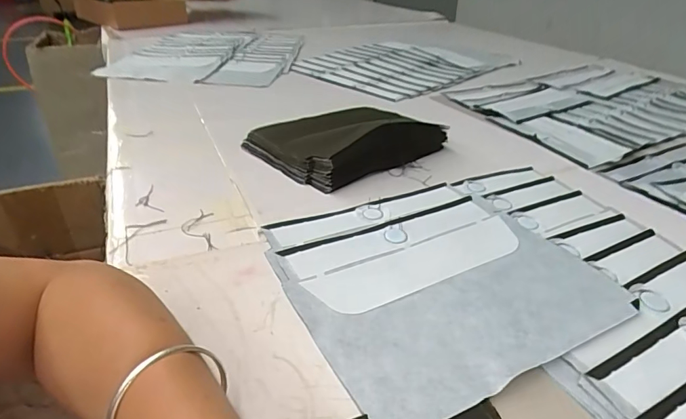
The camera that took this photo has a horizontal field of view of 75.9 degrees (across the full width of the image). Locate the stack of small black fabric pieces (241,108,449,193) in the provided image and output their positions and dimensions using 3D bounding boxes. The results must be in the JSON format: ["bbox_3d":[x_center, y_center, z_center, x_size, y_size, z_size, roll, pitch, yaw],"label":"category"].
[{"bbox_3d":[0.004,-0.126,0.703,0.275,0.060,0.209,-22,39,-34],"label":"stack of small black fabric pieces"}]

